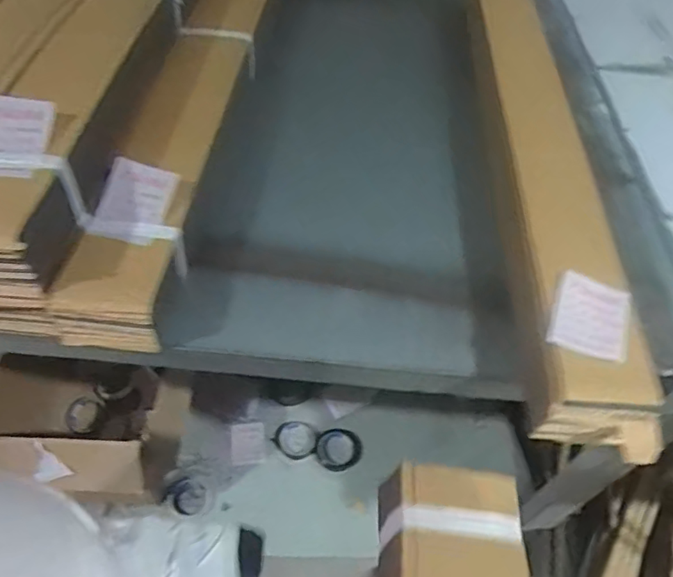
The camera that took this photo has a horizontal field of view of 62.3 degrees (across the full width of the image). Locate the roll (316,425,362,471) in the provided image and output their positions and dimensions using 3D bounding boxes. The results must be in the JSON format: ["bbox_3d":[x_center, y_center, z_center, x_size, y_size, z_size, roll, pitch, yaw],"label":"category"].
[{"bbox_3d":[0.004,0.389,1.346,0.112,0.033,0.099,-11,53,-13],"label":"roll"}]

